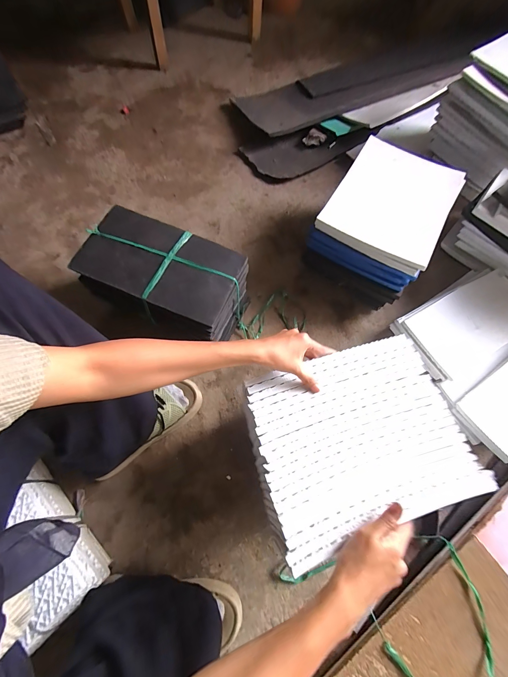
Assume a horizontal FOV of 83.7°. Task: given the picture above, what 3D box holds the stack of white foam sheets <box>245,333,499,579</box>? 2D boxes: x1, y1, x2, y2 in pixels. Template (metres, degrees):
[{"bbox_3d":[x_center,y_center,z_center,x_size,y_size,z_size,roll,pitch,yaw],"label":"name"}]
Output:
[{"bbox_3d":[0.146,0.134,0.399,0.297,0.056,0.240,-16,72,-7],"label":"stack of white foam sheets"}]

